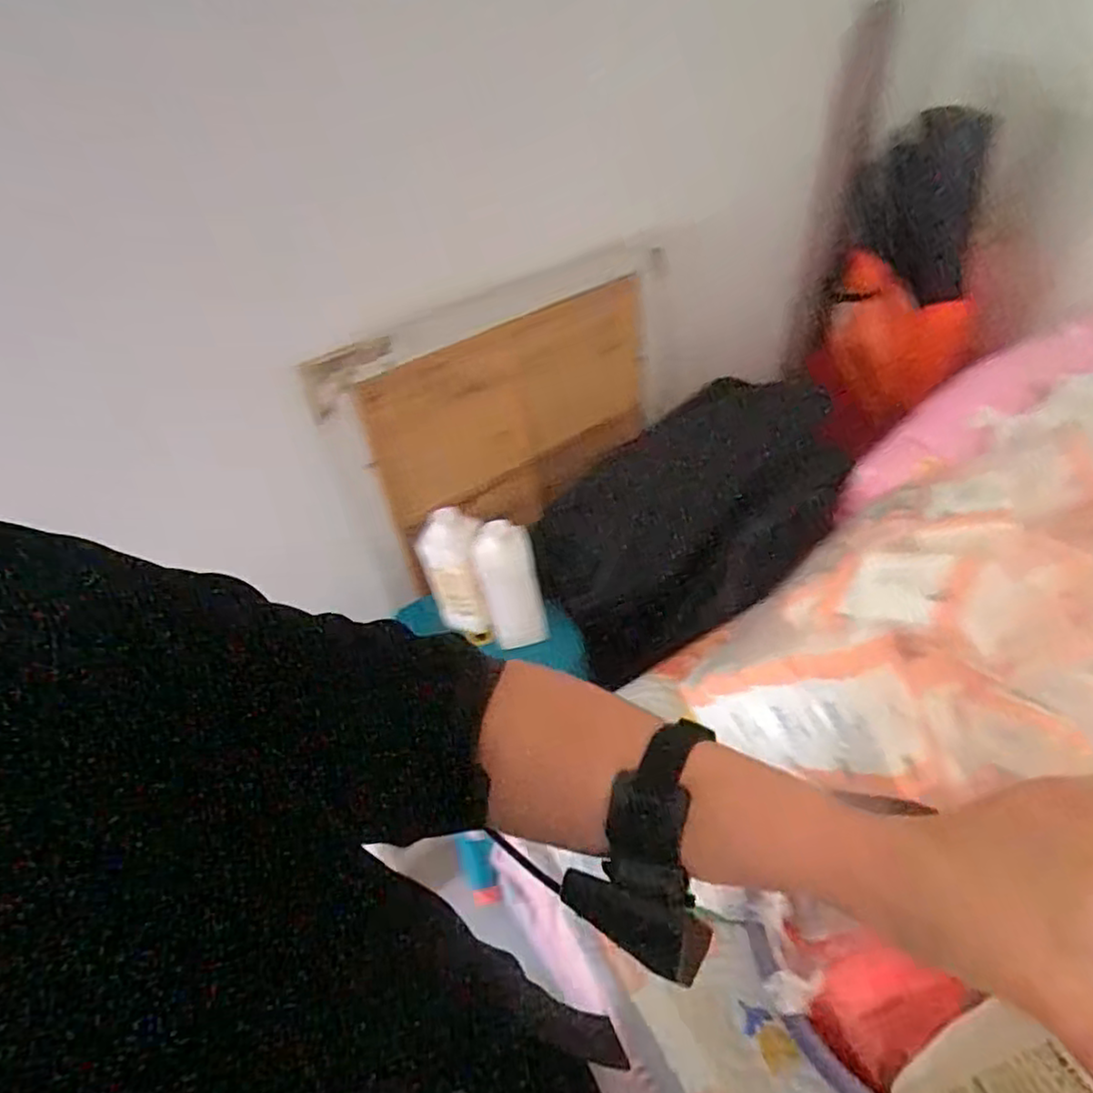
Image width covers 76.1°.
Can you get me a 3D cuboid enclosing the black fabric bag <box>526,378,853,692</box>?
[{"bbox_3d":[0.260,-0.034,1.301,0.627,0.284,0.337,-29,49,-21],"label":"black fabric bag"}]

